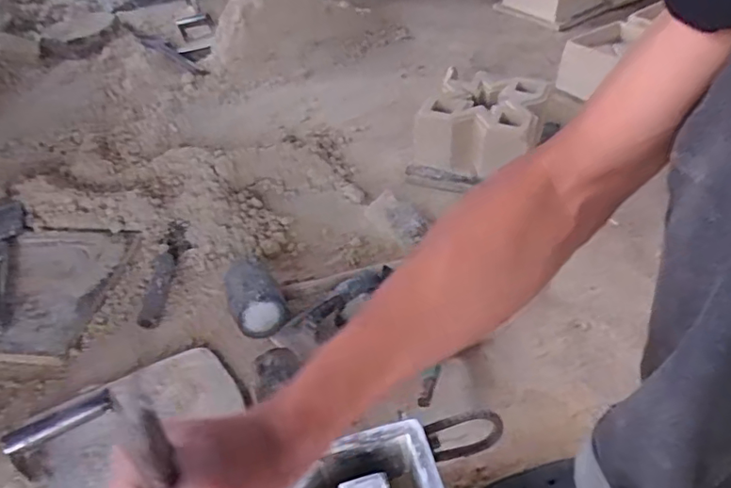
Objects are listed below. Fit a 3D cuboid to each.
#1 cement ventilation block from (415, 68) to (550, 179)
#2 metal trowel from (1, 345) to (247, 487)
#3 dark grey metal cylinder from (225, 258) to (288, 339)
[{"bbox_3d":[0.218,-0.224,1.022,0.203,0.117,0.211,13,44,18],"label":"cement ventilation block"},{"bbox_3d":[-0.261,0.182,0.605,0.222,0.070,0.149,-22,46,-17],"label":"metal trowel"},{"bbox_3d":[-0.145,0.076,0.721,0.069,0.072,0.102,-22,46,-17],"label":"dark grey metal cylinder"}]

